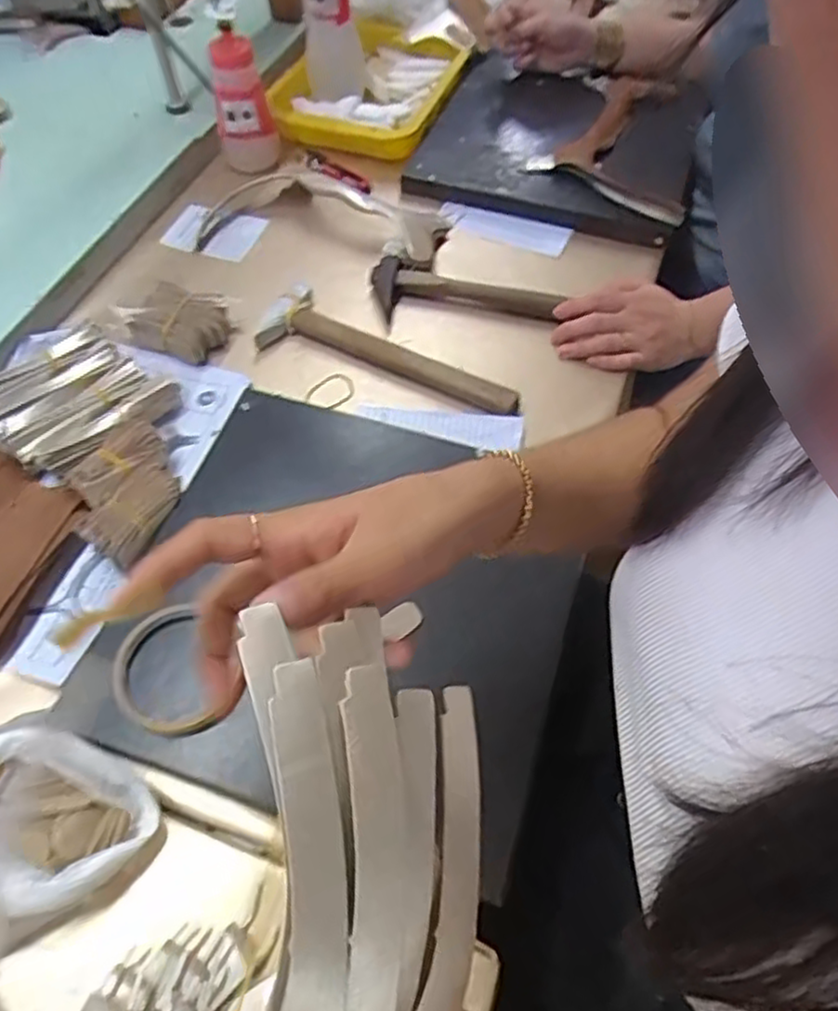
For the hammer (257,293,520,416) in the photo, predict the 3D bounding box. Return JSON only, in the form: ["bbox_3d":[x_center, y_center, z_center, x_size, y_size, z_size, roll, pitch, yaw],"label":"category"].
[{"bbox_3d":[-0.023,-0.140,0.642,0.240,0.021,0.069,18,59,11],"label":"hammer"}]

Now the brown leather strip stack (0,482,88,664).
[{"bbox_3d":[-0.296,0.043,0.511,0.061,0.036,0.135,14,58,9],"label":"brown leather strip stack"}]

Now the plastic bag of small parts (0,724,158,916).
[{"bbox_3d":[-0.228,0.182,0.414,0.127,0.048,0.100,19,59,12],"label":"plastic bag of small parts"}]

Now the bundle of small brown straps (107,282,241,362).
[{"bbox_3d":[-0.223,-0.176,0.653,0.091,0.029,0.069,23,60,14],"label":"bundle of small brown straps"}]

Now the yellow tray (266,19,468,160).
[{"bbox_3d":[-0.068,-0.525,0.863,0.201,0.040,0.246,18,59,11],"label":"yellow tray"}]

